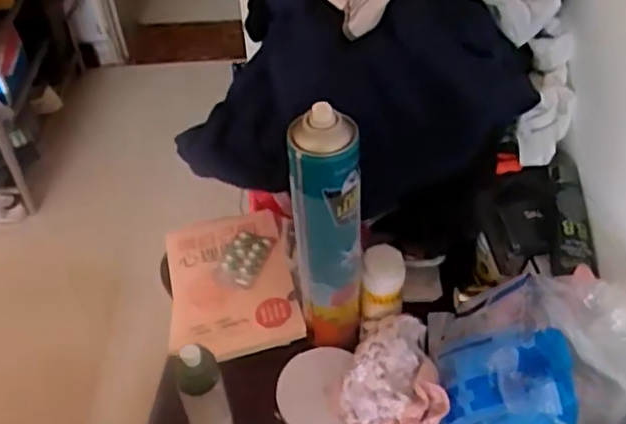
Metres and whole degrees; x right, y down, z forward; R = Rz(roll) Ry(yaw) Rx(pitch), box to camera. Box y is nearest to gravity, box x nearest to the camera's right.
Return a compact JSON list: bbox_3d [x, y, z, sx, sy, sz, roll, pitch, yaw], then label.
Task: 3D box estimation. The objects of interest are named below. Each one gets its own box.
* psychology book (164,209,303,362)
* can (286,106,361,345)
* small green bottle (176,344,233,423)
[{"bbox_3d":[-0.102,0.083,0.859,0.152,0.020,0.211,-15,49,4],"label":"psychology book"},{"bbox_3d":[0.015,0.025,0.698,0.067,0.282,0.052,-1,46,3],"label":"can"},{"bbox_3d":[-0.102,0.187,0.673,0.044,0.139,0.043,-20,48,-16],"label":"small green bottle"}]

